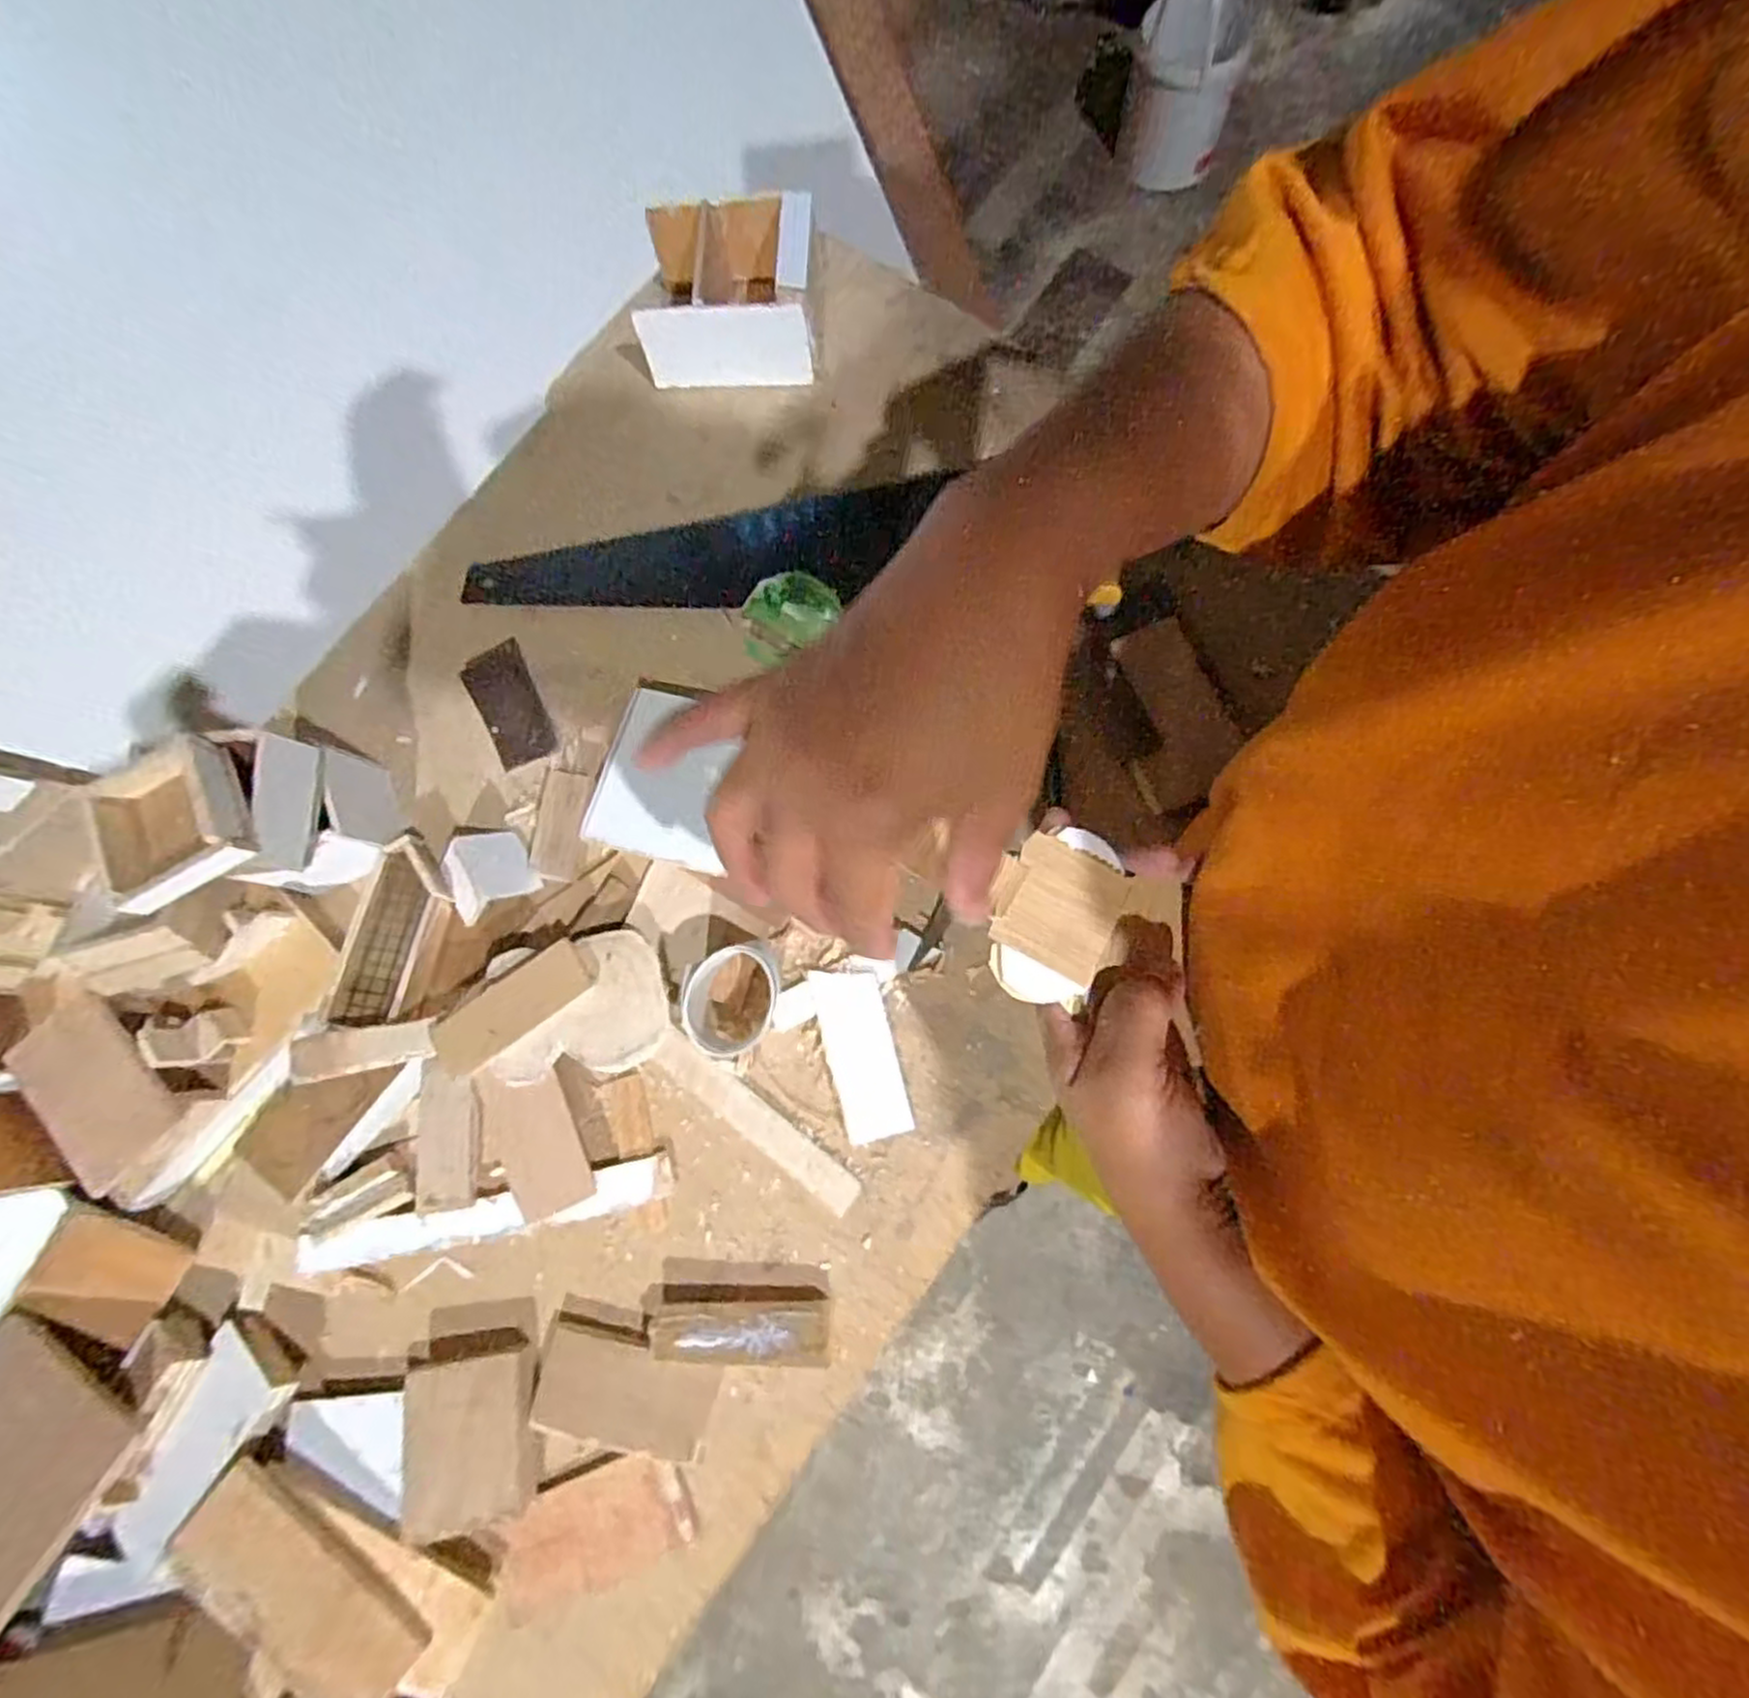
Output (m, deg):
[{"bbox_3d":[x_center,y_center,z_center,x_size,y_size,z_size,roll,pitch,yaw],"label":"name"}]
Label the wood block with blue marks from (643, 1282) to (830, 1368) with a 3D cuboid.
[{"bbox_3d":[-0.073,0.246,0.395,0.098,0.015,0.032,3,80,5],"label":"wood block with blue marks"}]

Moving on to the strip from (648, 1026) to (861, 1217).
[{"bbox_3d":[-0.066,0.149,0.419,0.134,0.008,0.022,34,84,10],"label":"strip"}]

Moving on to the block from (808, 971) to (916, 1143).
[{"bbox_3d":[-0.007,0.112,0.423,0.037,0.010,0.091,-16,79,2],"label":"block"}]

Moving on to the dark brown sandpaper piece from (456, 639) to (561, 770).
[{"bbox_3d":[-0.233,-0.091,0.484,0.039,0.004,0.086,-28,79,0],"label":"dark brown sandpaper piece"}]

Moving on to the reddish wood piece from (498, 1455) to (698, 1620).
[{"bbox_3d":[-0.143,0.347,0.389,0.094,0.013,0.053,-20,79,1],"label":"reddish wood piece"}]

